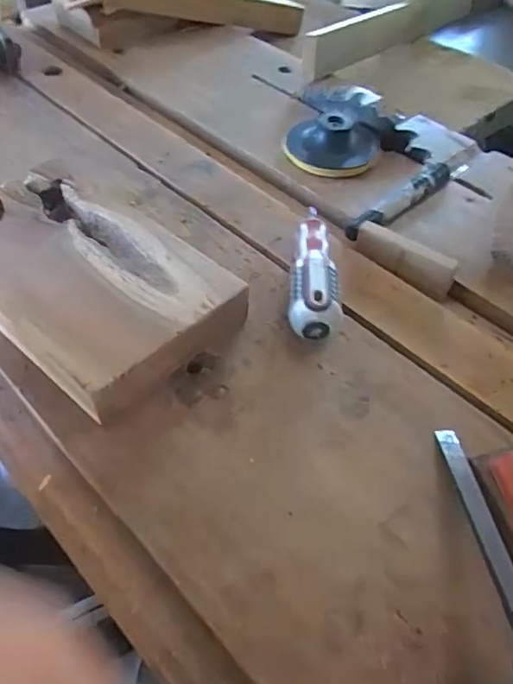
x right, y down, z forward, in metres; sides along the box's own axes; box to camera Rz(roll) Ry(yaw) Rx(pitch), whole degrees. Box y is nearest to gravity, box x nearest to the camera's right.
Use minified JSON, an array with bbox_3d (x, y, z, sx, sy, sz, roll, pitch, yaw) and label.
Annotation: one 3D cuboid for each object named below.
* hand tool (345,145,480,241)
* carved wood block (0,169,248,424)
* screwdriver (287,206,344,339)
[{"bbox_3d":[0.142,-0.136,0.464,0.027,0.014,0.174,36,58,24],"label":"hand tool"},{"bbox_3d":[-0.122,-0.044,0.369,0.201,0.039,0.126,36,58,24],"label":"carved wood block"},{"bbox_3d":[0.041,-0.048,0.380,0.035,0.037,0.114,4,51,1],"label":"screwdriver"}]

